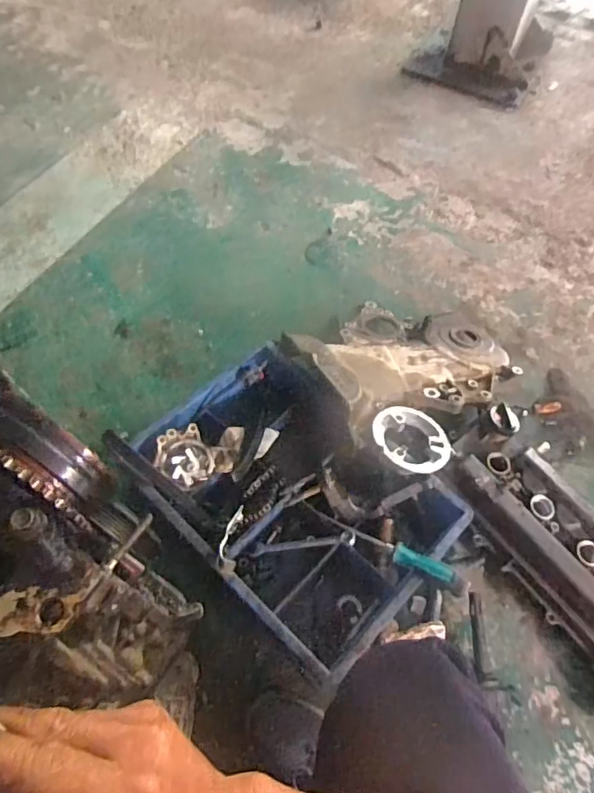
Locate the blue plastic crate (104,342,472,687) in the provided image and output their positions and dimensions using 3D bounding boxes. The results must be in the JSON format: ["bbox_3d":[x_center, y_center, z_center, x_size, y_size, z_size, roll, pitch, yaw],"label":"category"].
[{"bbox_3d":[0.001,0.156,0.817,0.465,0.131,0.314,41,65,17],"label":"blue plastic crate"}]

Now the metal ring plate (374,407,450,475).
[{"bbox_3d":[0.177,0.066,0.840,0.120,0.016,0.110,8,53,-11],"label":"metal ring plate"}]

